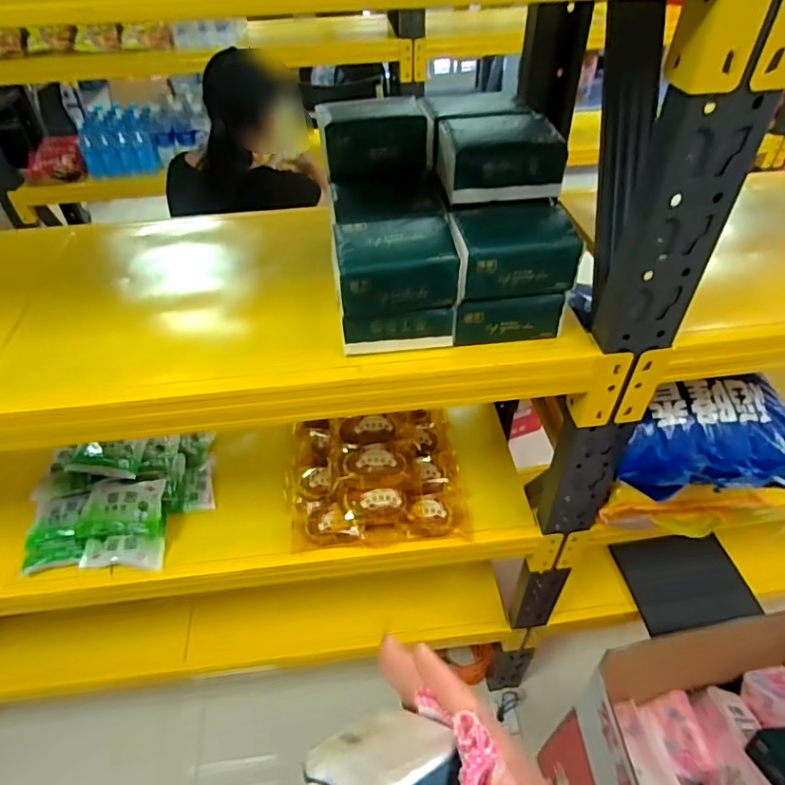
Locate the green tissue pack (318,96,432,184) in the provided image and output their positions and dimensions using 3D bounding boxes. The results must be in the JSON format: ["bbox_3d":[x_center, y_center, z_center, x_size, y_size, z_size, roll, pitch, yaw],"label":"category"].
[{"bbox_3d":[-0.020,-0.303,0.627,0.128,0.066,0.078,-10,45,-8],"label":"green tissue pack"}]

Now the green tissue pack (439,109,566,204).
[{"bbox_3d":[0.115,-0.256,0.578,0.123,0.058,0.089,-3,44,-1],"label":"green tissue pack"}]

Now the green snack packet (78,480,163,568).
[{"bbox_3d":[-0.417,0.207,0.827,0.119,0.031,0.129,-1,85,-3],"label":"green snack packet"}]

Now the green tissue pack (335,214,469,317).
[{"bbox_3d":[0.004,-0.132,0.546,0.124,0.063,0.083,-7,44,-5],"label":"green tissue pack"}]

